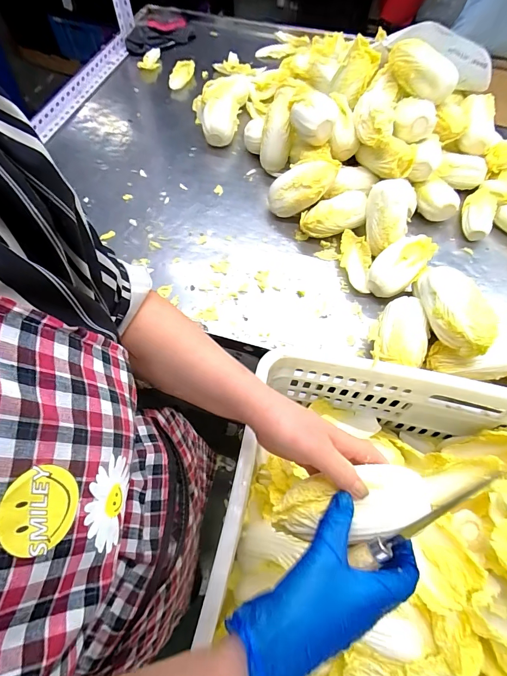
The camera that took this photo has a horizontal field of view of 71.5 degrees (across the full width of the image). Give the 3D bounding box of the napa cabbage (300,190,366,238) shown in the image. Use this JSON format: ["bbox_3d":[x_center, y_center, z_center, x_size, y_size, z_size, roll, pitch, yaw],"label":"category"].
[{"bbox_3d":[0.155,-0.239,0.689,0.137,0.063,0.074,-22,66,-11],"label":"napa cabbage"}]

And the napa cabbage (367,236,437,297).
[{"bbox_3d":[0.260,-0.128,0.628,0.127,0.071,0.075,-40,71,-18],"label":"napa cabbage"}]

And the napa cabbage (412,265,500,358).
[{"bbox_3d":[0.290,-0.048,0.532,0.058,0.087,0.168,-8,51,-5],"label":"napa cabbage"}]

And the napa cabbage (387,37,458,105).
[{"bbox_3d":[0.324,-0.514,0.683,0.138,0.071,0.062,37,69,16],"label":"napa cabbage"}]

